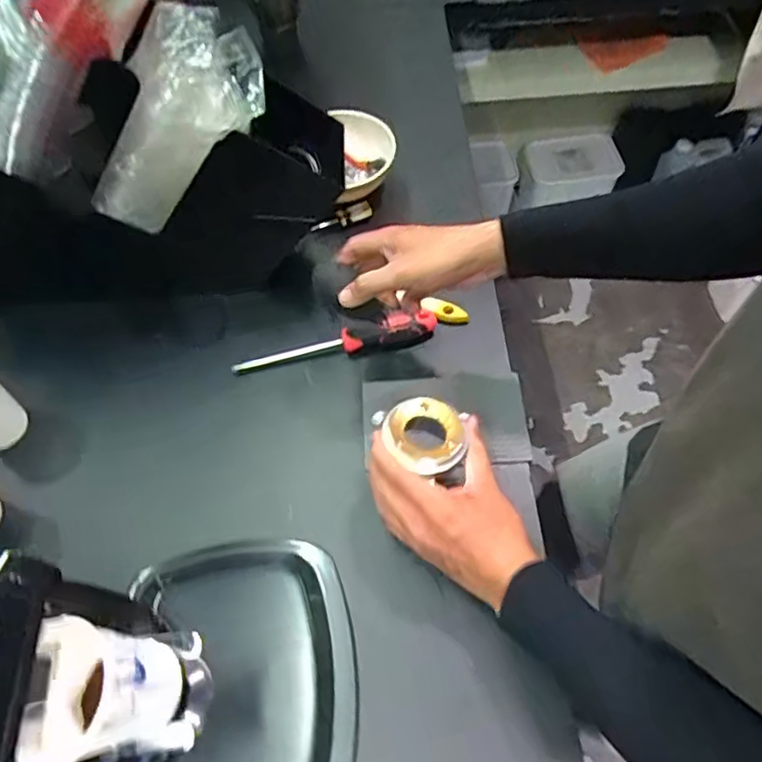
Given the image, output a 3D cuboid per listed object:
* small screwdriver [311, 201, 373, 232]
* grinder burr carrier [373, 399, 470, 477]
[{"bbox_3d":[-0.050,-0.202,0.719,0.079,0.024,0.013,-24,63,-11],"label":"small screwdriver"},{"bbox_3d":[0.037,0.043,0.497,0.064,0.022,0.076,-26,63,-12],"label":"grinder burr carrier"}]

